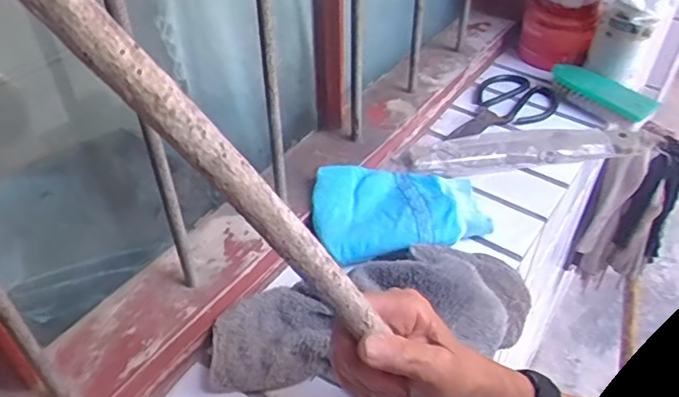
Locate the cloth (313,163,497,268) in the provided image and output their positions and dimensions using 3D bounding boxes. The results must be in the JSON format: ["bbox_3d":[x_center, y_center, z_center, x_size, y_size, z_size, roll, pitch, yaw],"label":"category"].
[{"bbox_3d":[0.063,0.007,0.596,0.179,0.045,0.113,-5,42,-5],"label":"cloth"}]

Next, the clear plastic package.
[{"bbox_3d":[0.226,-0.062,0.698,0.310,0.022,0.053,-6,42,-6],"label":"clear plastic package"}]

